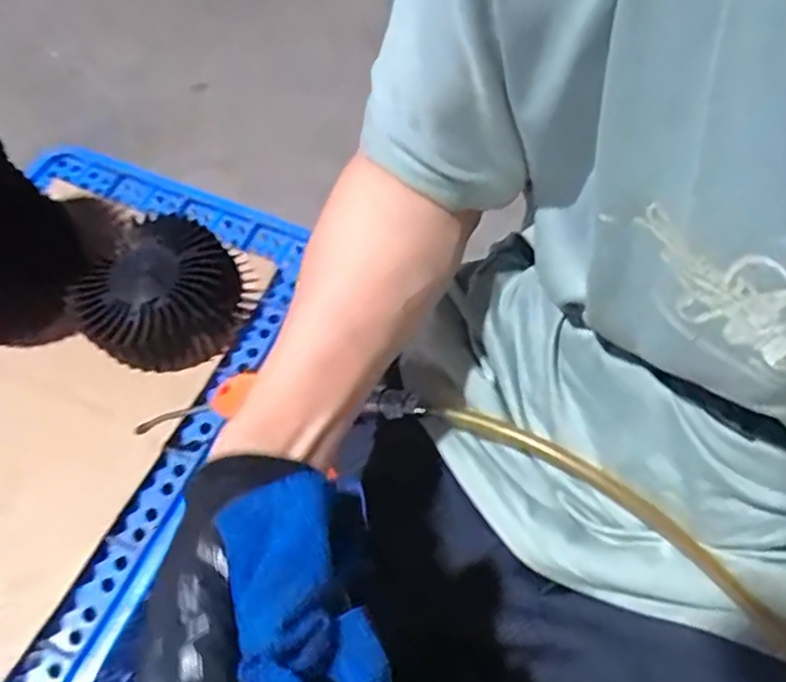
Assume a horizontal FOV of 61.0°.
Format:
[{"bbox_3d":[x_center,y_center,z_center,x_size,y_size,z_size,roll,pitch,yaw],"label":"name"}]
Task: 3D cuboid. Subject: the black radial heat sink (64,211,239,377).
[{"bbox_3d":[-0.240,-0.051,0.696,0.155,0.076,0.154,1,59,-1],"label":"black radial heat sink"}]

